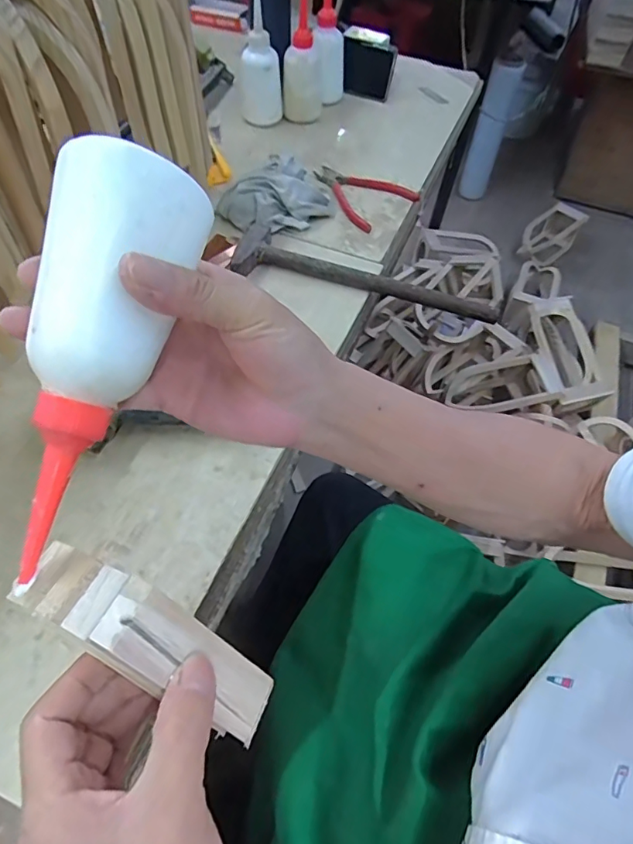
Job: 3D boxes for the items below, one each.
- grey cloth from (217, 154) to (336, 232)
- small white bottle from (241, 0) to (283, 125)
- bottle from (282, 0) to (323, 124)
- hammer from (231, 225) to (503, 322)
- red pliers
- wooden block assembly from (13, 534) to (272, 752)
[{"bbox_3d":[-0.050,-0.295,0.651,0.135,0.047,0.101,-36,65,-25],"label":"grey cloth"},{"bbox_3d":[-0.084,-0.540,0.751,0.062,0.151,0.056,0,55,-4],"label":"small white bottle"},{"bbox_3d":[-0.020,-0.555,0.767,0.062,0.157,0.062,0,55,-4],"label":"bottle"},{"bbox_3d":[0.059,-0.174,0.588,0.310,0.025,0.079,16,56,7],"label":"hammer"},{"bbox_3d":[0.056,-0.327,0.697,0.110,0.019,0.142,-36,65,-25],"label":"red pliers"},{"bbox_3d":[-0.069,0.099,0.222,0.123,0.025,0.031,42,56,-18],"label":"wooden block assembly"}]

